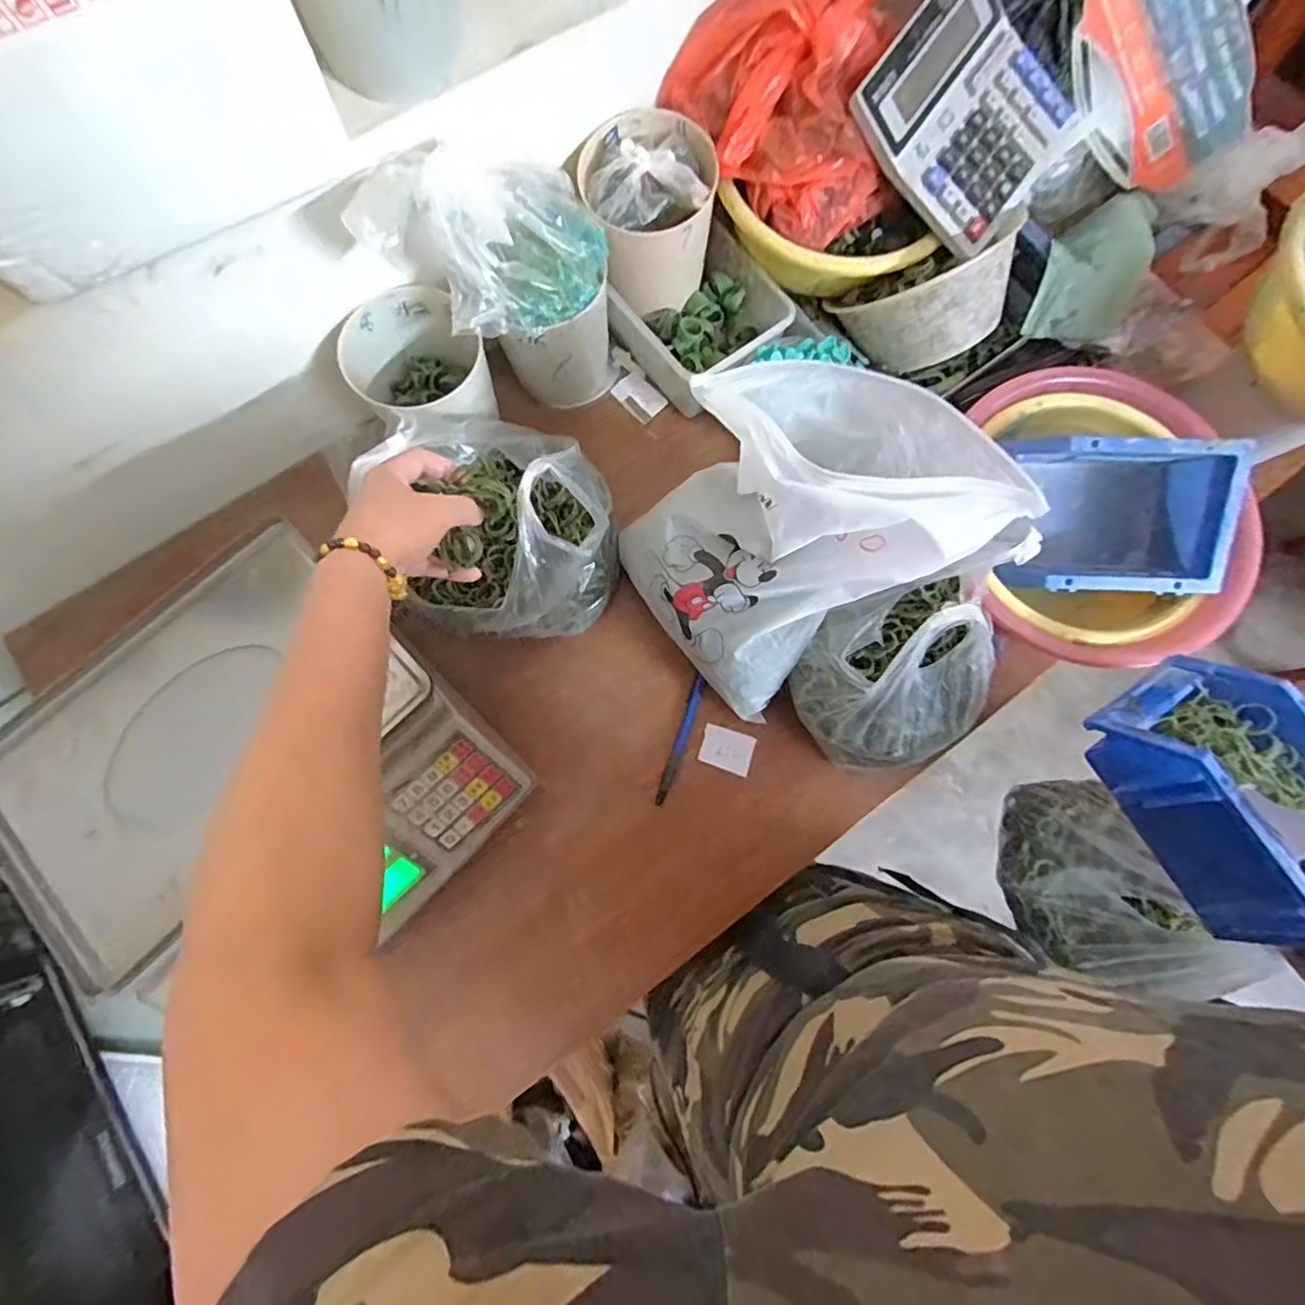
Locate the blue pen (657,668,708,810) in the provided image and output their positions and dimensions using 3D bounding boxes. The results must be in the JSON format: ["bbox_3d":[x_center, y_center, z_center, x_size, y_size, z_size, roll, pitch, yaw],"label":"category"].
[{"bbox_3d":[0.026,0.080,0.536,0.012,0.009,0.121,20,78,5],"label":"blue pen"}]

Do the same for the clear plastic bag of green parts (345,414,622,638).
[{"bbox_3d":[-0.118,-0.115,0.473,0.164,0.164,0.179,-11,78,-2],"label":"clear plastic bag of green parts"}]

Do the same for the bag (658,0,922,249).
[{"bbox_3d":[0.144,-0.464,0.483,0.210,0.089,0.176,-34,80,-7],"label":"bag"}]

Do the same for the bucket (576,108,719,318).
[{"bbox_3d":[-0.003,-0.390,0.525,0.109,0.103,0.101,0,78,0],"label":"bucket"}]

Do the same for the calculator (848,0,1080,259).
[{"bbox_3d":[0.261,-0.446,0.479,0.159,0.021,0.161,38,89,-17],"label":"calculator"}]

